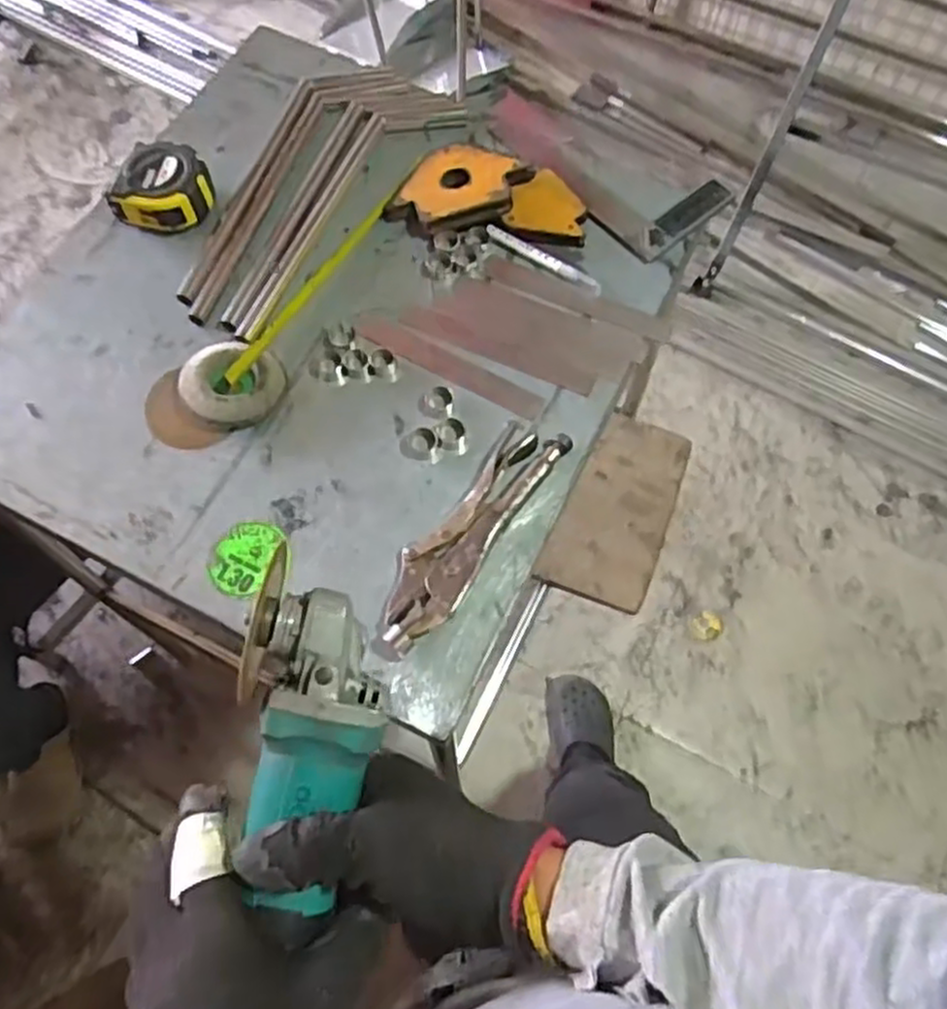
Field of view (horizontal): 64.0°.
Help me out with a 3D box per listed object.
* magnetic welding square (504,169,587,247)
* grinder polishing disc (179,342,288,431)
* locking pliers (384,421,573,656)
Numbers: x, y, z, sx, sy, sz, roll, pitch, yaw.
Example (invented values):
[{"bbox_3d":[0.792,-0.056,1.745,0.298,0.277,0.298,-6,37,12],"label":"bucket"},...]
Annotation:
[{"bbox_3d":[0.072,-0.294,0.750,0.076,0.018,0.076,5,66,0],"label":"magnetic welding square"},{"bbox_3d":[-0.211,-0.106,0.666,0.084,0.025,0.079,1,66,-2],"label":"grinder polishing disc"},{"bbox_3d":[-0.003,0.020,0.617,0.059,0.016,0.221,32,69,12],"label":"locking pliers"}]

